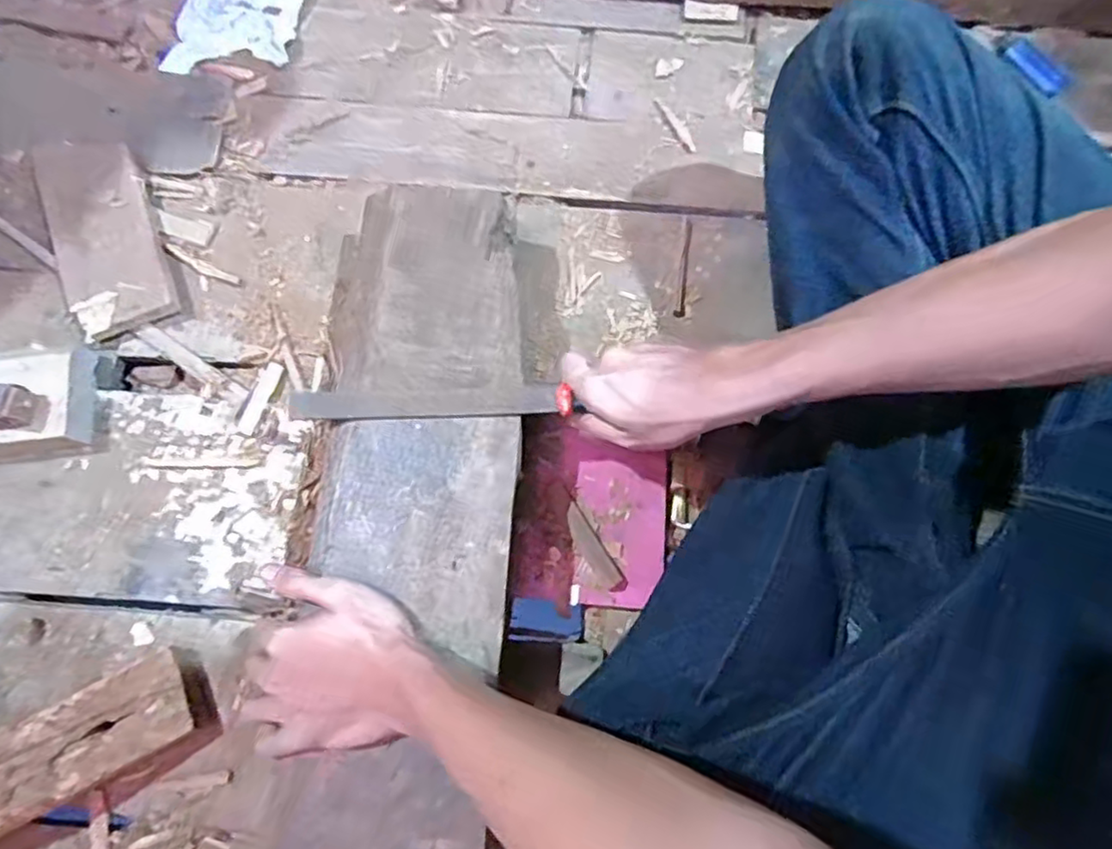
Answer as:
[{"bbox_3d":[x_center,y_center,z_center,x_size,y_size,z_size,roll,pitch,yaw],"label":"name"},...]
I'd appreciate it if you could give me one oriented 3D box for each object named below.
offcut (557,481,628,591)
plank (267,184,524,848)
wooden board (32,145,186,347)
[{"bbox_3d":[0.026,0.094,0.548,0.018,0.006,0.098,-32,80,-8],"label":"offcut"},{"bbox_3d":[-0.107,0.086,0.475,0.148,0.025,0.557,3,76,-1],"label":"plank"},{"bbox_3d":[-0.406,-0.173,0.597,0.086,0.020,0.196,-21,78,-6],"label":"wooden board"}]

